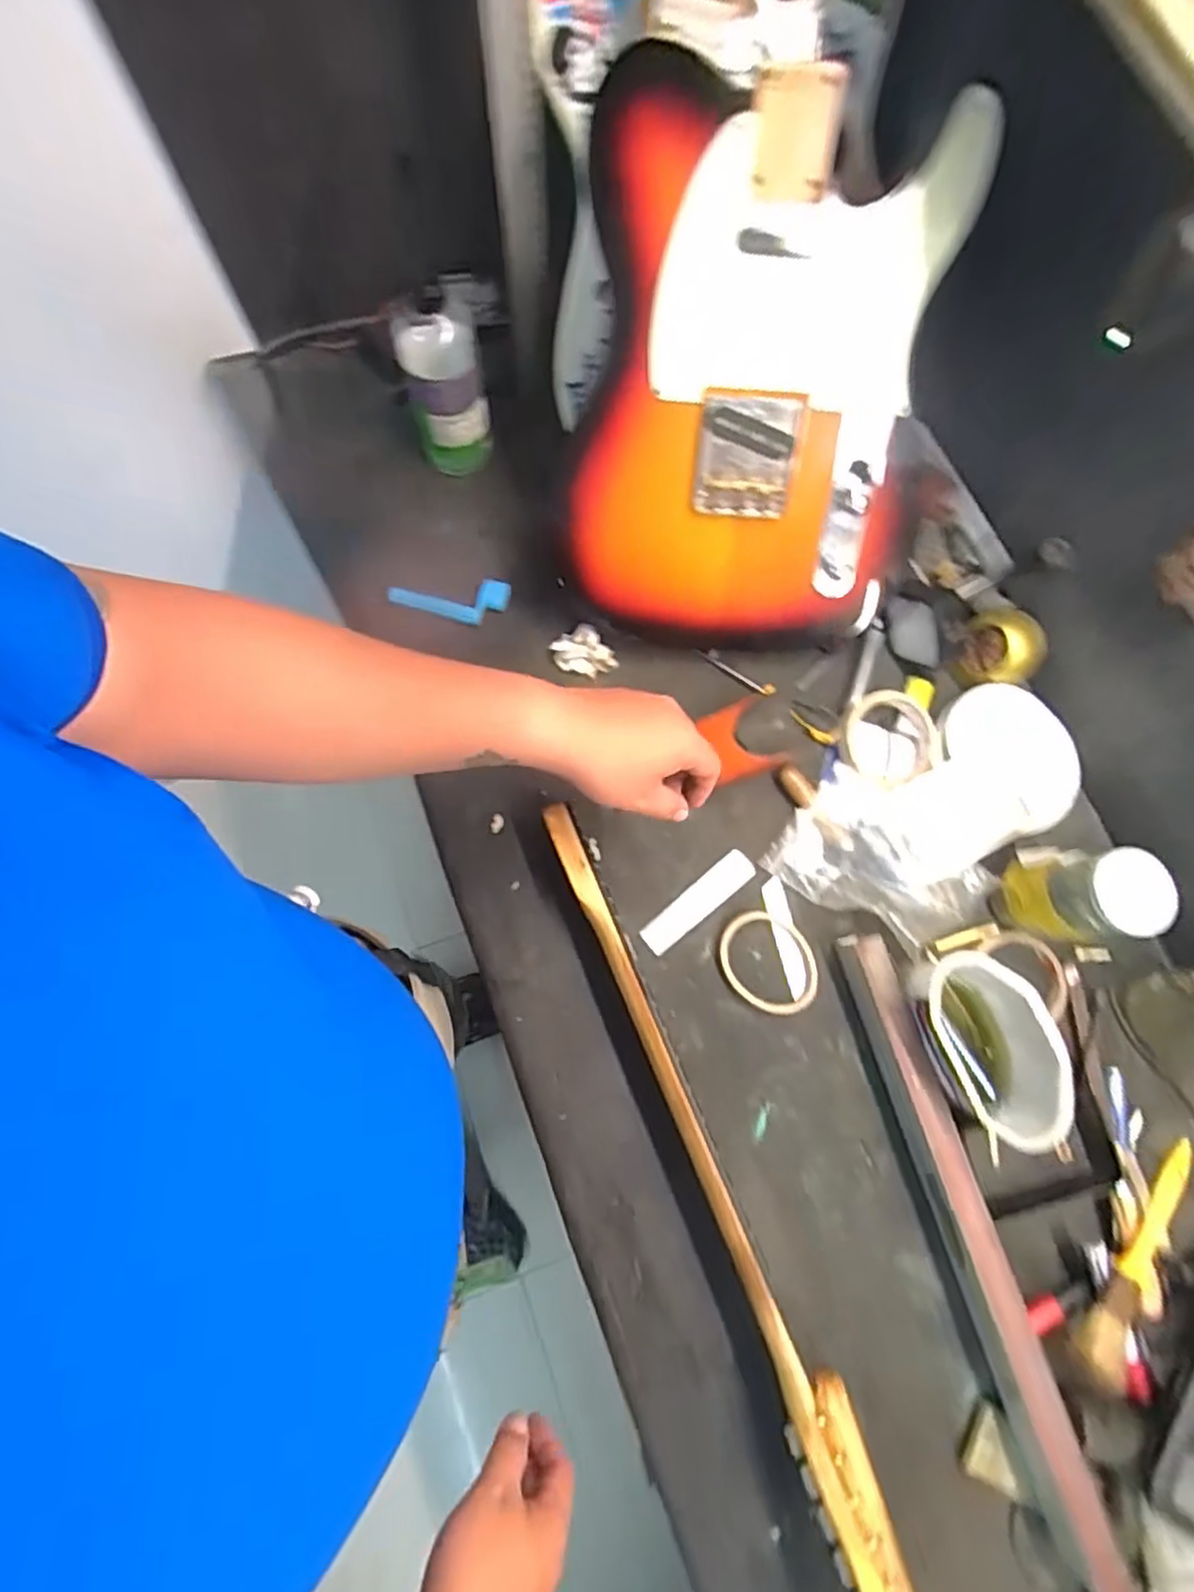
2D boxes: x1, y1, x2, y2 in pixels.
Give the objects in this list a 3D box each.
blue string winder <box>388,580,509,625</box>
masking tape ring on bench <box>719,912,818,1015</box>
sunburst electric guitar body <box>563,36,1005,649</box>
[{"bbox_3d":[-0.142,-0.185,0.680,0.114,0.029,0.036,-2,79,-2],"label":"blue string winder"},{"bbox_3d":[0.152,0.148,0.628,0.091,0.008,0.076,35,80,5],"label":"masking tape ring on bench"},{"bbox_3d":[0.128,-0.301,0.564,0.284,0.384,0.048,3,34,-4],"label":"sunburst electric guitar body"}]

